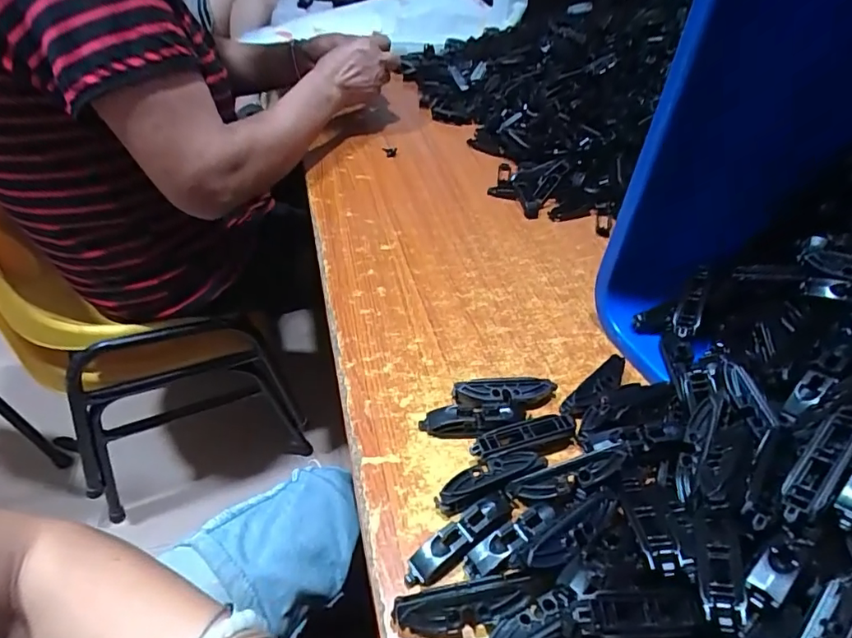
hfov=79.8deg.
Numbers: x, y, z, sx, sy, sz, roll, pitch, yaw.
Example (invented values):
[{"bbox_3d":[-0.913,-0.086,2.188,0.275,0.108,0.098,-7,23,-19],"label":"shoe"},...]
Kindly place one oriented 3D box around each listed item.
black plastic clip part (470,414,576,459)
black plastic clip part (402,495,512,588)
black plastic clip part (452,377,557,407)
[{"bbox_3d":[0.070,0.087,0.365,0.079,0.018,0.020,-12,44,-15],"label":"black plastic clip part"},{"bbox_3d":[0.021,0.135,0.309,0.075,0.020,0.019,-25,49,-27],"label":"black plastic clip part"},{"bbox_3d":[0.062,0.060,0.396,0.079,0.020,0.021,-1,42,-4],"label":"black plastic clip part"}]

